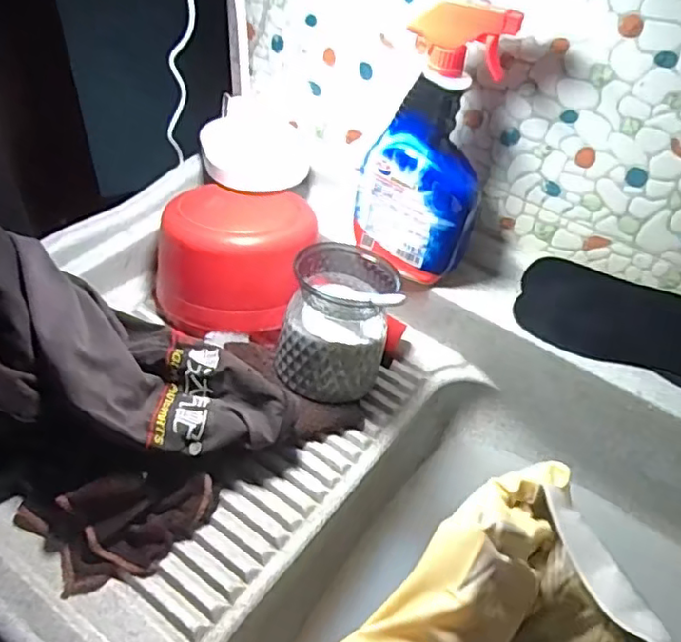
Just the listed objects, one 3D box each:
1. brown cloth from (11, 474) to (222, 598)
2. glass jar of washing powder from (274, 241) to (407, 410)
[{"bbox_3d":[-0.165,0.157,0.458,0.143,0.042,0.071,-8,48,-14],"label":"brown cloth"},{"bbox_3d":[-0.001,-0.001,0.591,0.099,0.111,0.122,13,46,6],"label":"glass jar of washing powder"}]

